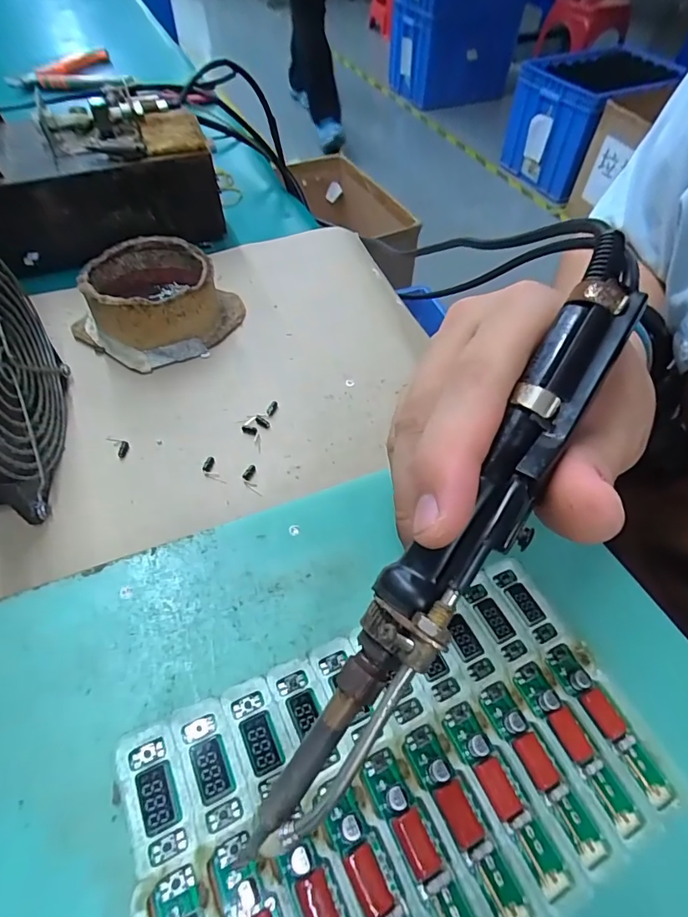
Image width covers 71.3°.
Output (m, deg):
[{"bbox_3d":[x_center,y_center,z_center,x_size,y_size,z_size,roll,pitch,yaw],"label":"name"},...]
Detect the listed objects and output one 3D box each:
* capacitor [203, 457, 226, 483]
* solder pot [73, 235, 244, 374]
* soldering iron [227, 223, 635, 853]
[{"bbox_3d":[-0.074,0.007,0.269,0.009,0.004,0.020,-23,58,-19],"label":"capacitor"},{"bbox_3d":[-0.128,-0.111,0.329,0.094,0.039,0.095,27,58,18],"label":"solder pot"},{"bbox_3d":[0.034,0.018,0.134,0.024,0.018,0.197,32,85,19],"label":"soldering iron"}]

